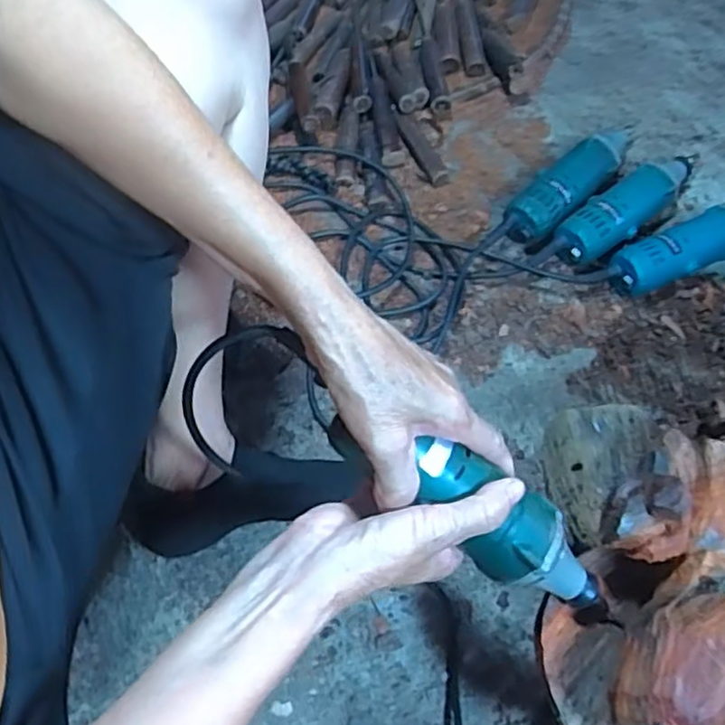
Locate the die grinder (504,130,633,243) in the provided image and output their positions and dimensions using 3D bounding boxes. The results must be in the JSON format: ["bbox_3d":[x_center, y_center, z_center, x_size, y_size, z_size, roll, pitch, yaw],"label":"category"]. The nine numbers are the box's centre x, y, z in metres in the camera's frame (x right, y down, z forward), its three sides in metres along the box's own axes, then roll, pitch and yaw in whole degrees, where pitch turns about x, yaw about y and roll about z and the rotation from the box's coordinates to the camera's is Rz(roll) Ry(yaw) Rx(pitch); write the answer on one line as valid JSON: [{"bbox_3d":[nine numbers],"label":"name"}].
[{"bbox_3d":[0.237,-0.204,0.779,0.055,0.058,0.216,42,71,18],"label":"die grinder"}]

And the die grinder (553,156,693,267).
[{"bbox_3d":[0.291,-0.171,0.768,0.206,0.053,0.057,-38,70,-16],"label":"die grinder"}]

